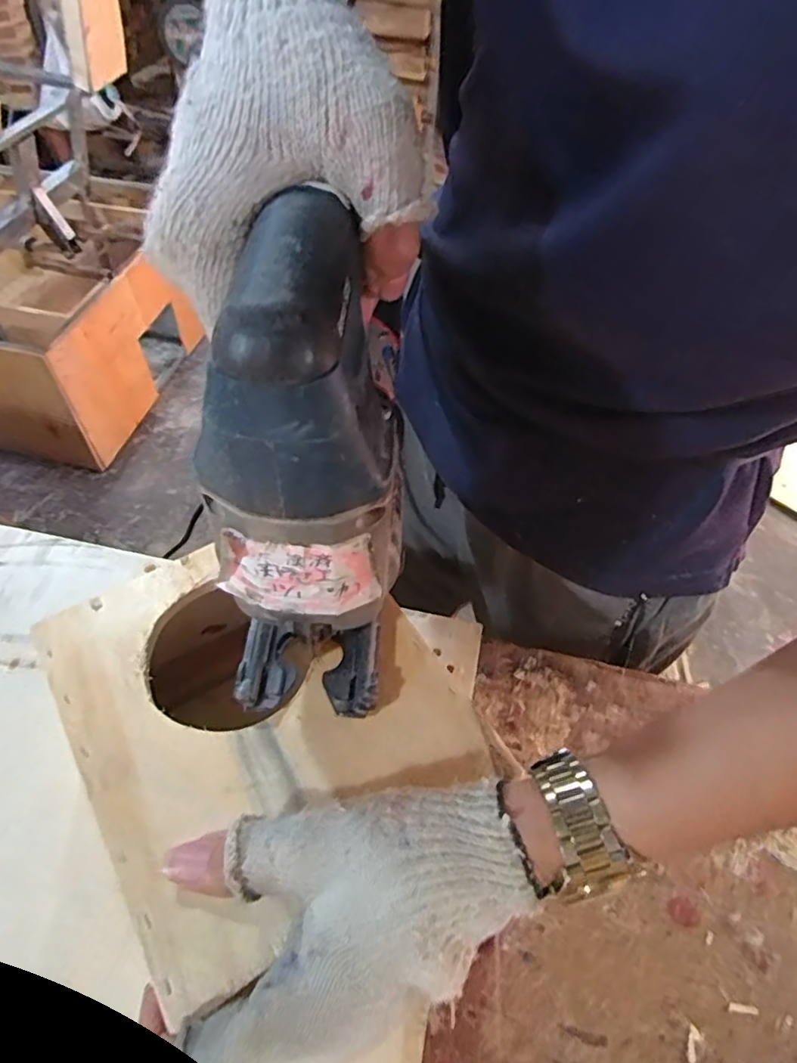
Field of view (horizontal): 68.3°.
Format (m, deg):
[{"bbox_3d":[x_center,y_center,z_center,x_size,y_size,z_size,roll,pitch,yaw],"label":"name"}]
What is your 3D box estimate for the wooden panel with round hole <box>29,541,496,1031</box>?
[{"bbox_3d":[-0.070,0.077,0.285,0.163,0.007,0.187,-29,59,-22],"label":"wooden panel with round hole"}]

